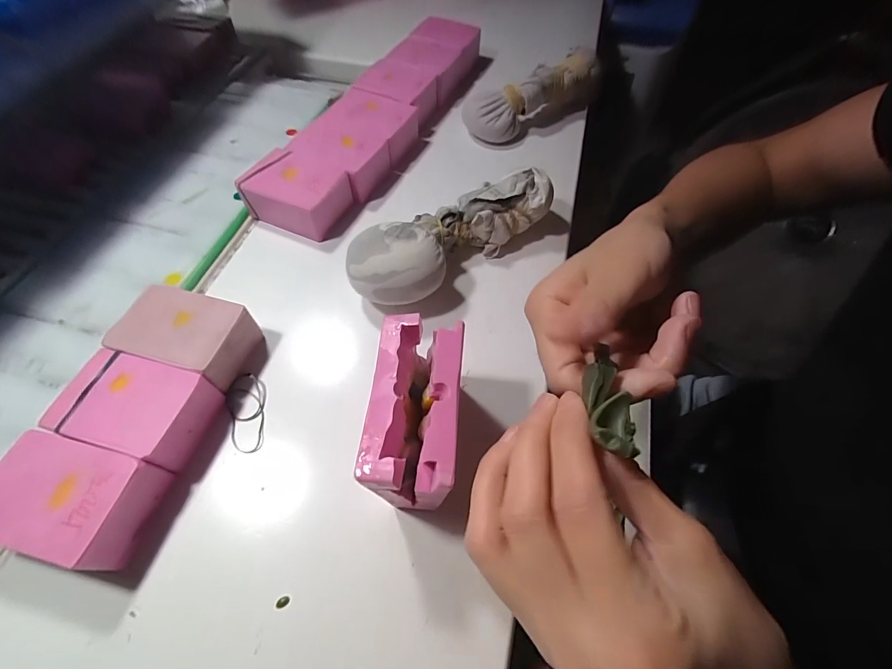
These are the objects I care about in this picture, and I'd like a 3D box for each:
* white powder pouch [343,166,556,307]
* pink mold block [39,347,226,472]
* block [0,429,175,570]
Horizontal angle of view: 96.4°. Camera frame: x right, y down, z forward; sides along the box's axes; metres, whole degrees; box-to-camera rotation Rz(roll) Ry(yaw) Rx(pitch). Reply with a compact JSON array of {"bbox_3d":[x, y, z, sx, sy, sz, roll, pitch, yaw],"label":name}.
[{"bbox_3d":[0.005,-0.074,0.294,0.166,0.049,0.056,-35,65,-21],"label":"white powder pouch"},{"bbox_3d":[-0.173,0.042,0.227,0.078,0.026,0.049,14,58,6],"label":"pink mold block"},{"bbox_3d":[-0.187,0.083,0.201,0.075,0.028,0.049,13,58,6],"label":"block"}]

